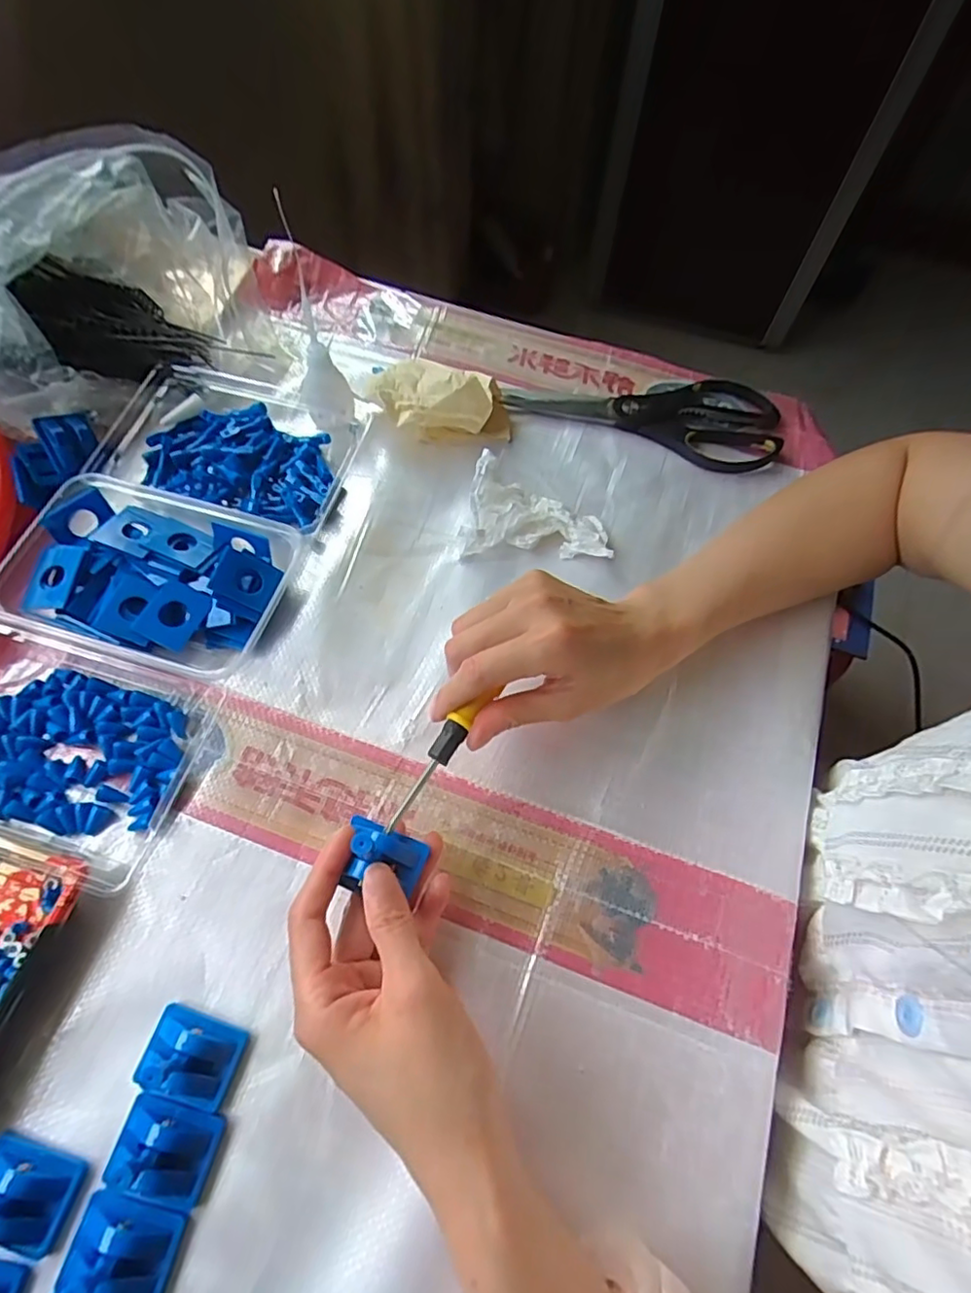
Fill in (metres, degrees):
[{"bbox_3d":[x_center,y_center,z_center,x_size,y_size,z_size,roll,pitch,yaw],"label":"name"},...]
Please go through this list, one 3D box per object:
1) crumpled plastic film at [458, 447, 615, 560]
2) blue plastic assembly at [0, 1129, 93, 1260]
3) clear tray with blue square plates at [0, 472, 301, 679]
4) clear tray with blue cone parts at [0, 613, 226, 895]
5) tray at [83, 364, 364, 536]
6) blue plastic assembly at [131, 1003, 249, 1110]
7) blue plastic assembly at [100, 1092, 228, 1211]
[{"bbox_3d":[0.038,-0.085,0.409,0.098,0.047,0.051,14,64,5],"label":"crumpled plastic film"},{"bbox_3d":[-0.204,0.235,0.251,0.046,0.040,0.032,20,65,8],"label":"blue plastic assembly"},{"bbox_3d":[-0.214,-0.045,0.382,0.158,0.033,0.108,15,64,5],"label":"clear tray with blue square plates"},{"bbox_3d":[-0.256,0.051,0.340,0.166,0.031,0.117,14,64,5],"label":"clear tray with blue cone parts"},{"bbox_3d":[-0.191,-0.149,0.439,0.179,0.032,0.105,14,64,5],"label":"tray"},{"bbox_3d":[-0.143,0.196,0.285,0.045,0.019,0.033,15,64,5],"label":"blue plastic assembly"},{"bbox_3d":[-0.147,0.227,0.270,0.045,0.019,0.036,13,64,4],"label":"blue plastic assembly"}]

